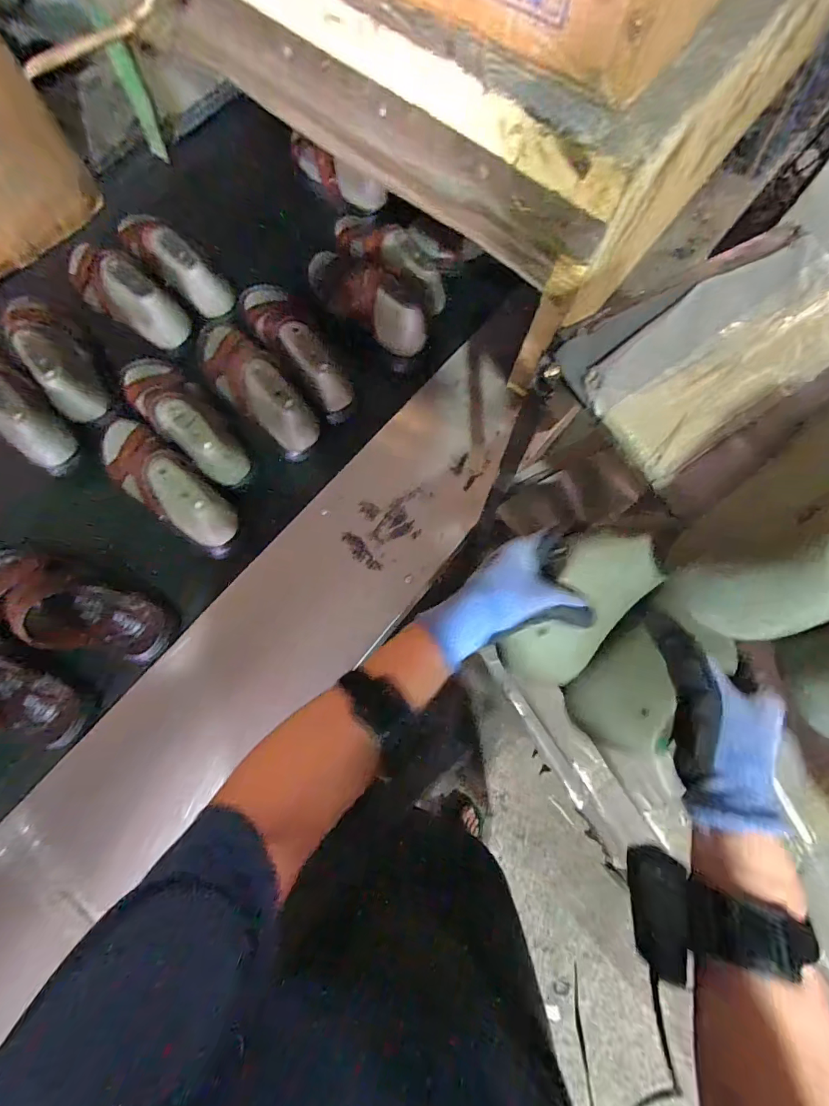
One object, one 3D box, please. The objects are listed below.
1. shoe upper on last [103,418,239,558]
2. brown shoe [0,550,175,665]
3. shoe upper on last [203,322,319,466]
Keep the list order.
[{"bbox_3d":[-0.375,-0.111,0.618,0.266,0.092,0.090,36,77,10],"label":"shoe upper on last"},{"bbox_3d":[-0.486,0.067,0.571,0.281,0.082,0.087,17,75,5],"label":"brown shoe"},{"bbox_3d":[-0.254,-0.280,0.671,0.083,0.093,0.286,-39,78,-10],"label":"shoe upper on last"}]

